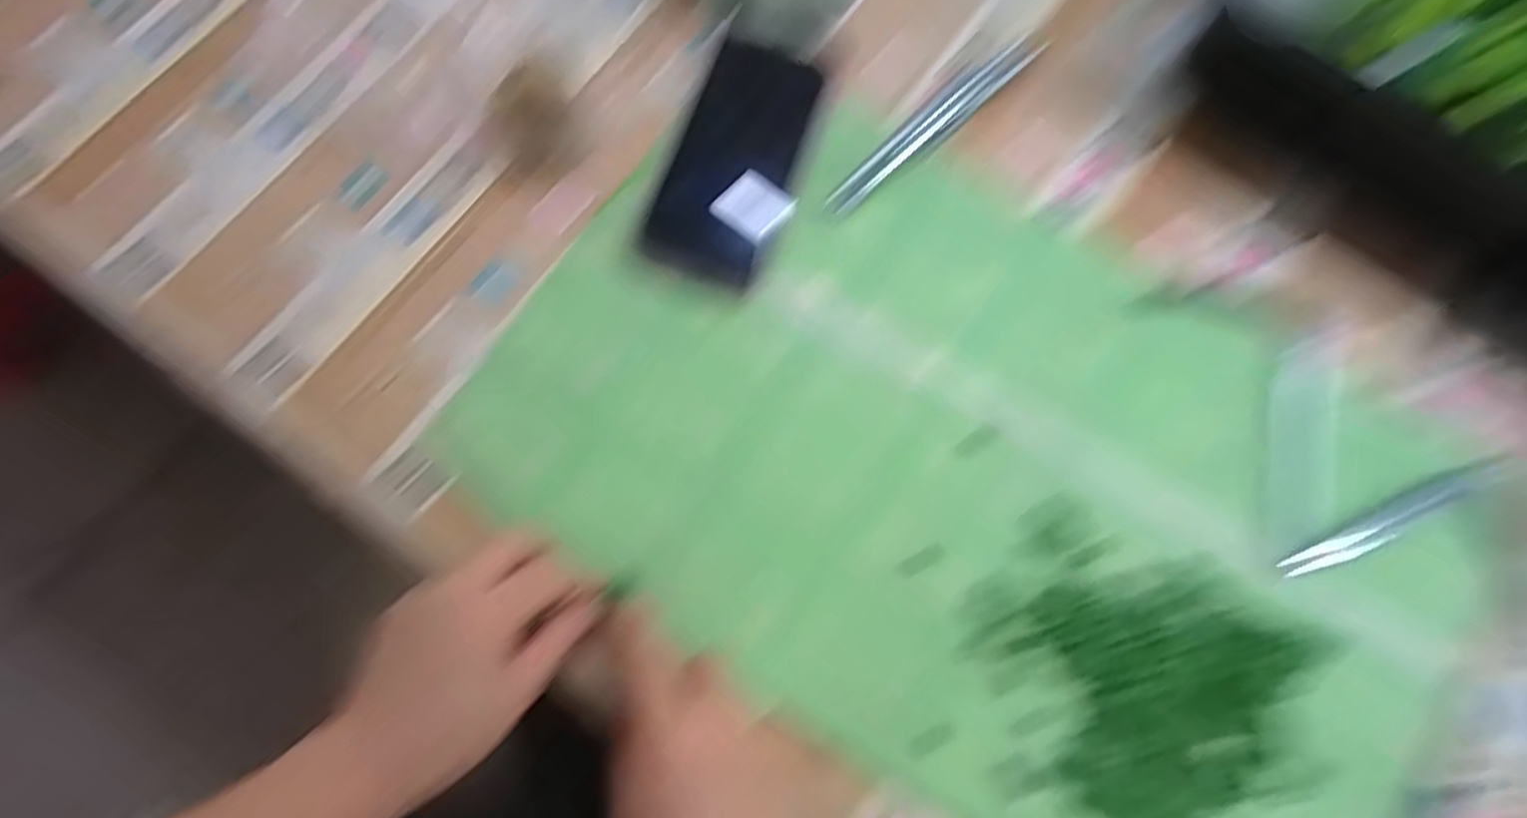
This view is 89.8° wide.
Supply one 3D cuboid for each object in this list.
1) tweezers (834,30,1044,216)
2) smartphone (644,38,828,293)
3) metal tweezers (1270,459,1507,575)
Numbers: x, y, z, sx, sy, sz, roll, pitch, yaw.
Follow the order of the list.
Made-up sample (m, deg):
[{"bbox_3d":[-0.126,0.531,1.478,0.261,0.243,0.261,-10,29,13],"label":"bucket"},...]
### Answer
[{"bbox_3d":[0.096,-0.166,0.436,0.156,0.015,0.022,-41,80,-10],"label":"tweezers"},{"bbox_3d":[-0.011,-0.142,0.427,0.066,0.015,0.149,20,77,4],"label":"smartphone"},{"bbox_3d":[0.320,0.053,0.383,0.132,0.014,0.013,-24,78,-7],"label":"metal tweezers"}]

